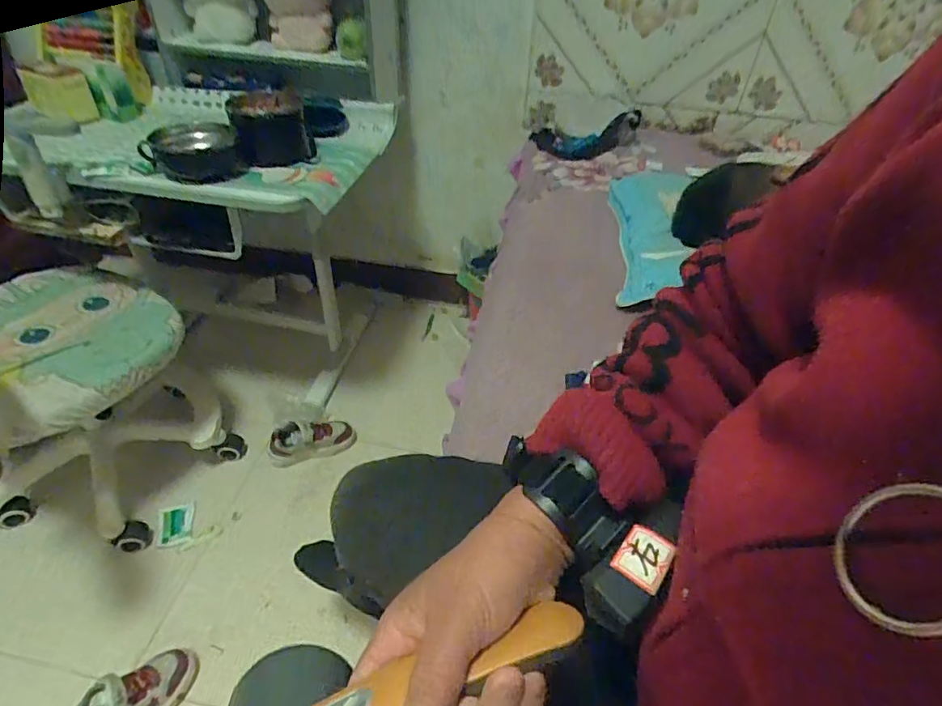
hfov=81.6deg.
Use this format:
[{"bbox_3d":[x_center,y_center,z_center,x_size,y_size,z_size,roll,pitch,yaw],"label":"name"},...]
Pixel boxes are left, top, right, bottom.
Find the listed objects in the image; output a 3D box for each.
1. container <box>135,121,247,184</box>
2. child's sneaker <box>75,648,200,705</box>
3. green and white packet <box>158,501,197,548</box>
[{"bbox_3d":[-0.495,-0.355,0.968,0.159,0.075,0.113,-18,44,-23],"label":"container"},{"bbox_3d":[-0.543,0.560,0.873,0.080,0.088,0.201,30,47,29],"label":"child's sneaker"},{"bbox_3d":[-0.630,0.364,1.162,0.065,0.015,0.090,-9,41,-13],"label":"green and white packet"}]

